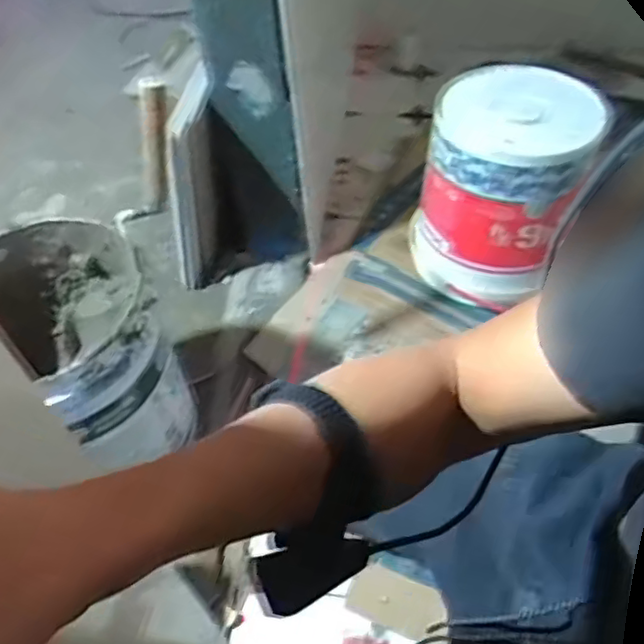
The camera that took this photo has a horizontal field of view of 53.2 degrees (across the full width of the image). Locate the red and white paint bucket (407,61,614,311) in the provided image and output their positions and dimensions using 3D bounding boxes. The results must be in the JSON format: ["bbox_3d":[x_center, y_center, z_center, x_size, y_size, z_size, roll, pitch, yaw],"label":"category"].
[{"bbox_3d":[0.322,-0.236,1.160,0.269,0.342,0.255,-3,50,4],"label":"red and white paint bucket"}]

